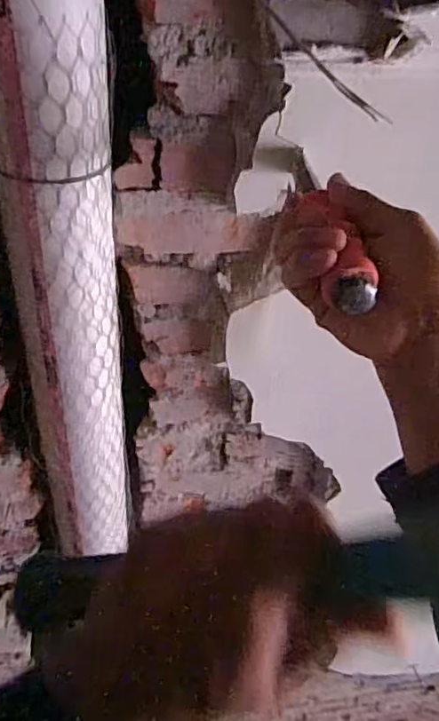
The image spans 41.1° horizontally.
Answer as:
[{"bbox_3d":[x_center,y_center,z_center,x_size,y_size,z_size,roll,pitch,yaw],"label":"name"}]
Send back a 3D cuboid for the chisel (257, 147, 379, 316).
[{"bbox_3d":[0.058,-0.096,0.388,0.039,0.030,0.174,-2,40,-7],"label":"chisel"}]

